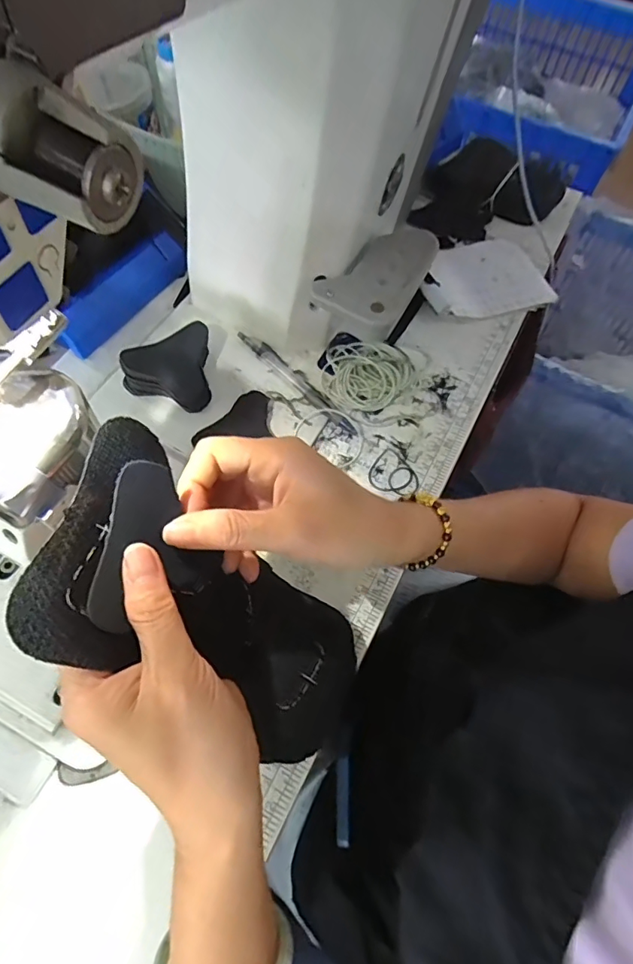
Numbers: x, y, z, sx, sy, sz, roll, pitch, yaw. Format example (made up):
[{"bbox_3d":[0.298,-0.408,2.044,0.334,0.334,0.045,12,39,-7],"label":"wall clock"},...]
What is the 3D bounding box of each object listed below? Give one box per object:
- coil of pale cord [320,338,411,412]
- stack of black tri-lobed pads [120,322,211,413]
[{"bbox_3d":[0.047,-0.102,0.456,0.080,0.017,0.073,3,64,0],"label":"coil of pale cord"},{"bbox_3d":[-0.120,-0.101,0.413,0.065,0.037,0.063,20,65,8],"label":"stack of black tri-lobed pads"}]

